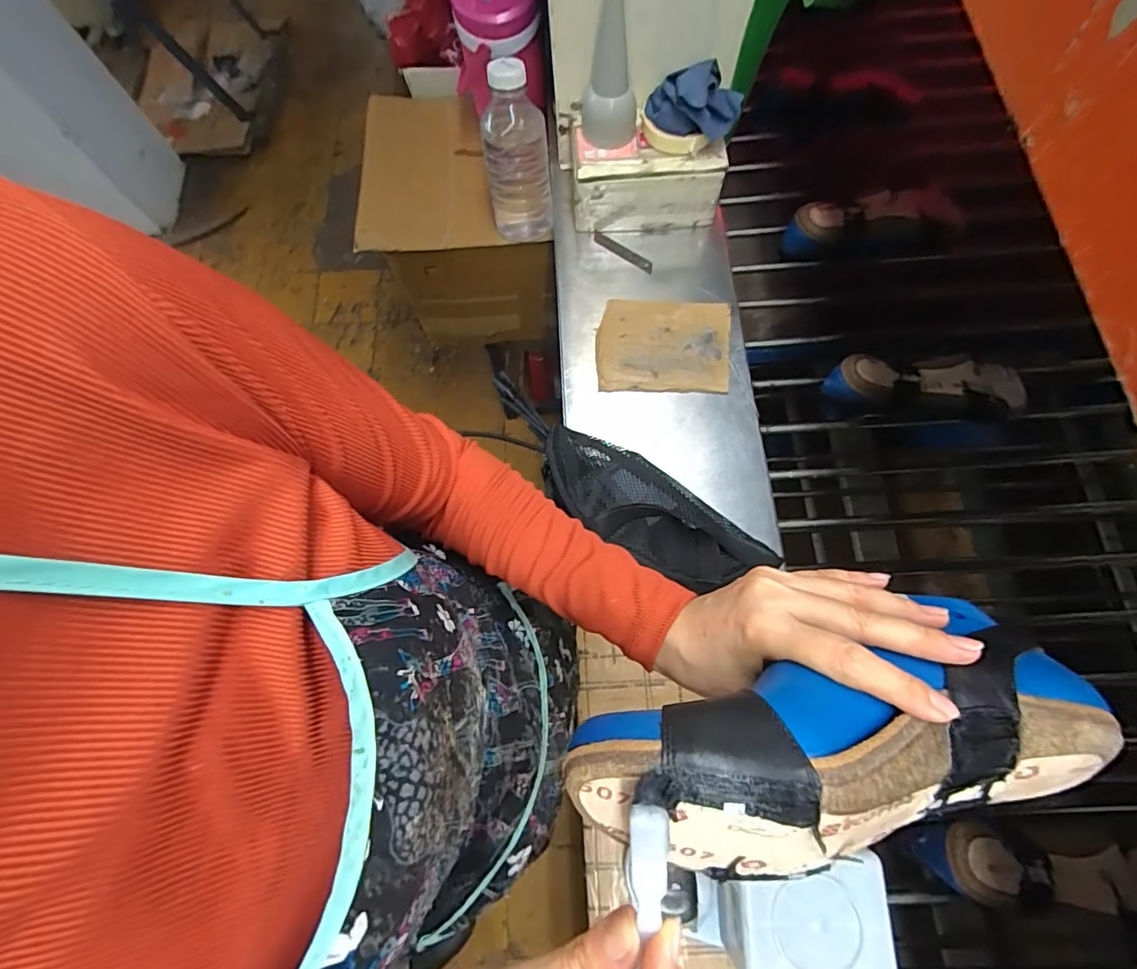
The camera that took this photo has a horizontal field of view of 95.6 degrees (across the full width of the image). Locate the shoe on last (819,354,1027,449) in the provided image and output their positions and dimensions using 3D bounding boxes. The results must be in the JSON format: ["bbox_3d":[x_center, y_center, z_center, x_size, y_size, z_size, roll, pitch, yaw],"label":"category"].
[{"bbox_3d":[0.450,-0.116,0.653,0.245,0.075,0.094,4,72,3],"label":"shoe on last"}]

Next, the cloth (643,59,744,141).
[{"bbox_3d":[0.151,-0.461,0.614,0.107,0.057,0.065,0,72,2],"label":"cloth"}]

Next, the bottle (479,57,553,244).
[{"bbox_3d":[-0.074,-0.466,0.739,0.090,0.216,0.080,-5,72,0],"label":"bottle"}]

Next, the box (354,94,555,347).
[{"bbox_3d":[-0.195,-0.475,0.987,0.306,0.302,0.295,-7,72,0],"label":"box"}]

